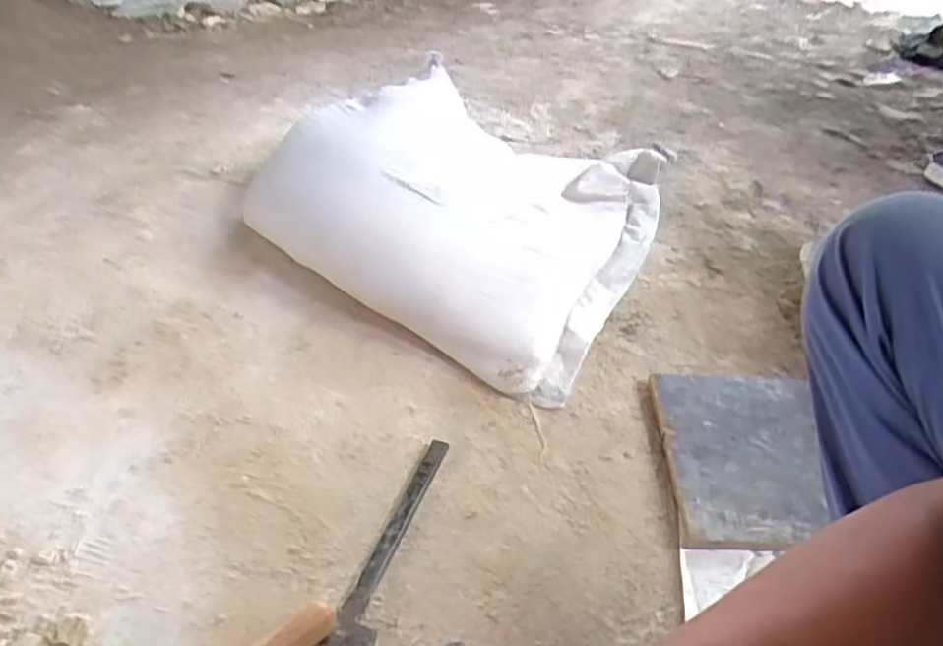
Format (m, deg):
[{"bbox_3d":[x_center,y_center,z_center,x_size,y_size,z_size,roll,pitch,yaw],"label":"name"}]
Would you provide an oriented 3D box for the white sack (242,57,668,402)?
[{"bbox_3d":[0.005,-0.184,1.035,0.499,0.223,0.437,24,45,26],"label":"white sack"}]

